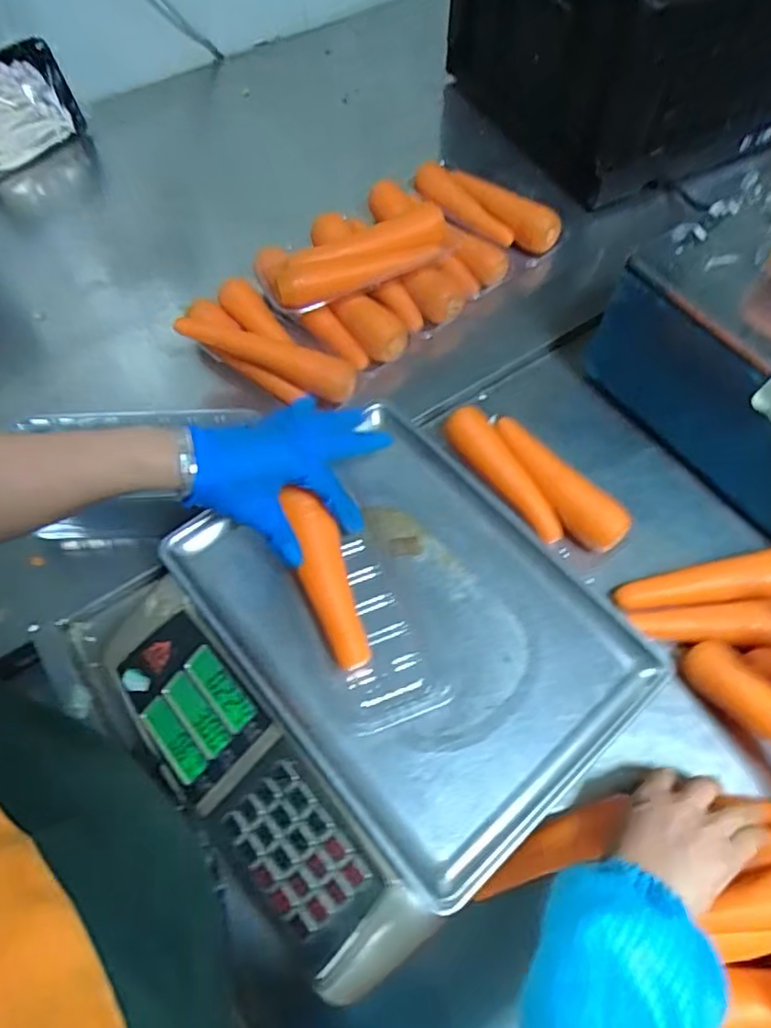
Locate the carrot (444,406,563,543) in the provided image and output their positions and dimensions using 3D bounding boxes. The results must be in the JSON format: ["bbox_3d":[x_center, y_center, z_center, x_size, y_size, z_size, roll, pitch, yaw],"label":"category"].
[{"bbox_3d":[0.121,-0.042,0.641,0.045,0.035,0.165,-35,80,-17],"label":"carrot"}]

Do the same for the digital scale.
[{"bbox_3d":[-0.039,0.112,0.521,0.345,0.107,0.383,-38,68,-18],"label":"digital scale"}]

